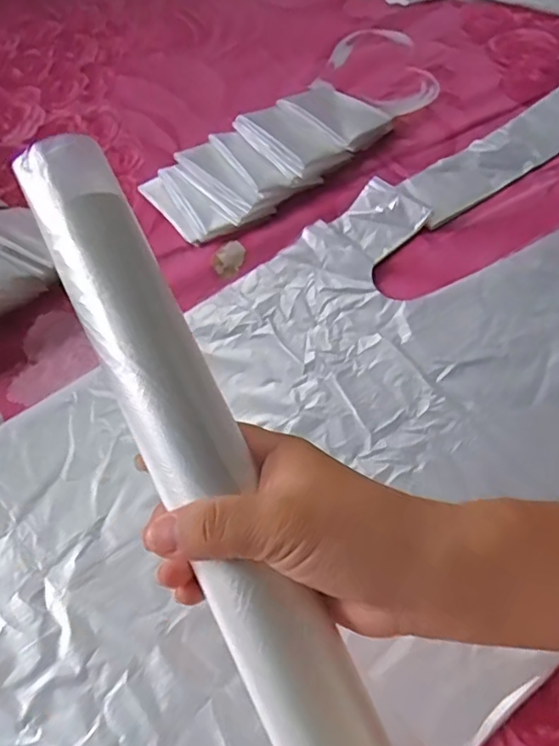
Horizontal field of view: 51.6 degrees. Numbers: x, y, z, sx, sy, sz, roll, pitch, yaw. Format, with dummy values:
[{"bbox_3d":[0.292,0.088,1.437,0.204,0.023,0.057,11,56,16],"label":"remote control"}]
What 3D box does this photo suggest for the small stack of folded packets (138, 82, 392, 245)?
[{"bbox_3d":[-0.008,-0.180,0.468,0.198,0.023,0.091,-40,66,-17],"label":"small stack of folded packets"}]

